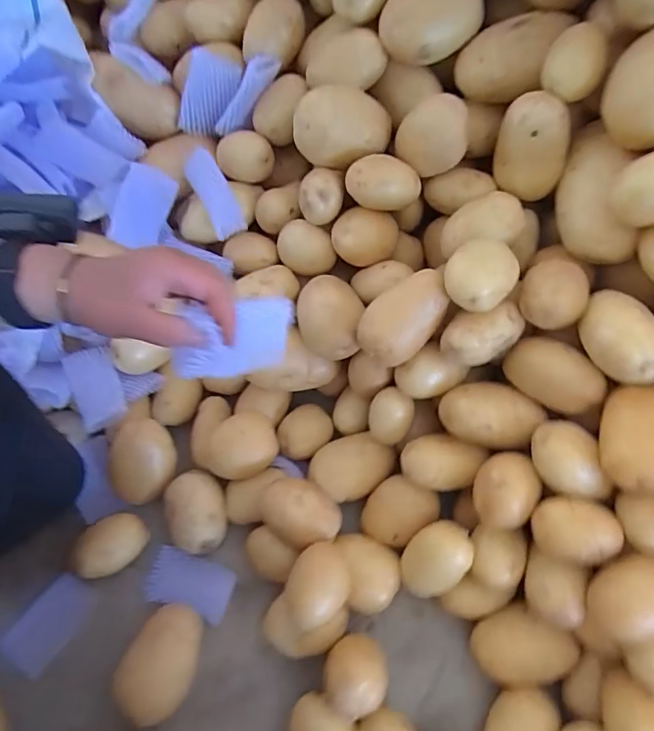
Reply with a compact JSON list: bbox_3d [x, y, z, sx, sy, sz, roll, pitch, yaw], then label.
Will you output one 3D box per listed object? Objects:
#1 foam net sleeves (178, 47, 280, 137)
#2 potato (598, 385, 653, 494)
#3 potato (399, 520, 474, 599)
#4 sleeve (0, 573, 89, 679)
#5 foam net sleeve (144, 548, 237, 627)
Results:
[{"bbox_3d":[-0.129,-0.349,0.657,0.131,0.093,0.066,12,65,5],"label":"foam net sleeves"},{"bbox_3d":[0.305,0.073,0.500,0.062,0.064,0.096,15,66,6],"label":"potato"},{"bbox_3d":[0.131,0.219,0.581,0.061,0.056,0.093,50,116,33],"label":"potato"},{"bbox_3d":[-0.327,0.305,0.601,0.056,0.005,0.097,41,58,-1],"label":"sleeve"},{"bbox_3d":[-0.167,0.267,0.624,0.100,0.010,0.062,16,66,6],"label":"foam net sleeve"}]

